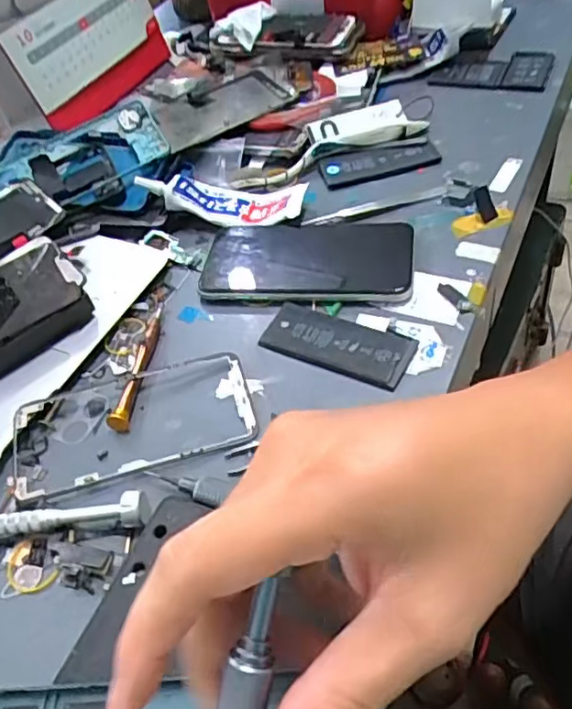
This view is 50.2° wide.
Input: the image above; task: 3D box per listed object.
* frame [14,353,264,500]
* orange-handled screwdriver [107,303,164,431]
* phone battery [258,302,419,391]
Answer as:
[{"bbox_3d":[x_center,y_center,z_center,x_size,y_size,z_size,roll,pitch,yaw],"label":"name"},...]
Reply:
[{"bbox_3d":[-0.089,0.036,0.364,0.149,0.006,0.075,-16,47,-2],"label":"frame"},{"bbox_3d":[-0.094,0.003,0.398,0.011,0.009,0.109,-1,48,12],"label":"orange-handled screwdriver"},{"bbox_3d":[0.031,-0.007,0.382,0.094,0.005,0.041,17,59,25],"label":"phone battery"}]

